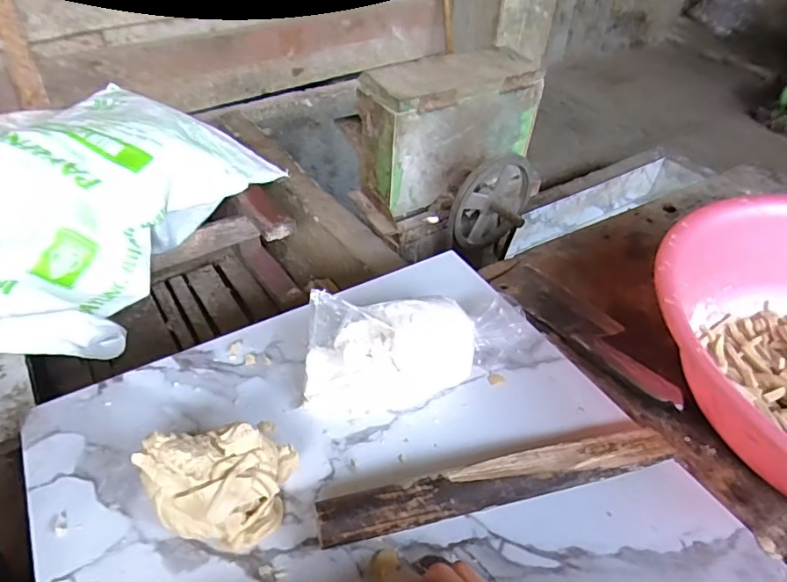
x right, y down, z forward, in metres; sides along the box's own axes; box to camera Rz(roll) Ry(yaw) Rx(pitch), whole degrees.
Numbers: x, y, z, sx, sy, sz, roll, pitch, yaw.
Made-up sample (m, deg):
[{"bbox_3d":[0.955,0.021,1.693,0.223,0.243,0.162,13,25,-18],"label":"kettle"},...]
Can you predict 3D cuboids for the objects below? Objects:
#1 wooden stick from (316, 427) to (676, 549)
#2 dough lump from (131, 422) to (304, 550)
[{"bbox_3d":[0.088,0.160,0.436,0.296,0.035,0.036,-7,44,-14],"label":"wooden stick"},{"bbox_3d":[-0.138,0.145,0.420,0.107,0.067,0.089,10,43,5],"label":"dough lump"}]

